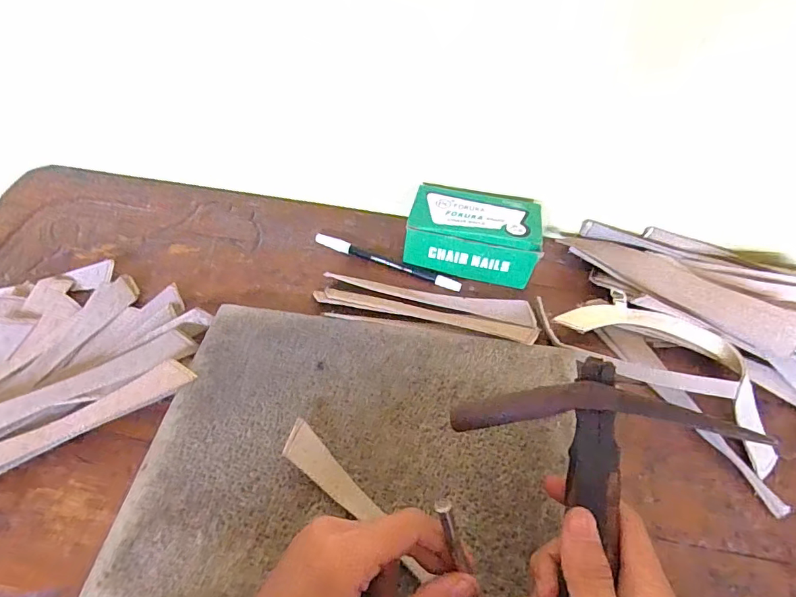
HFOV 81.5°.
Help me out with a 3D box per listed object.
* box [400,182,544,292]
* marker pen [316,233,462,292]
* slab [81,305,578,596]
[{"bbox_3d":[0.071,-0.065,0.443,0.118,0.049,0.081,9,52,3],"label":"box"},{"bbox_3d":[-0.011,-0.034,0.444,0.148,0.009,0.011,20,53,12],"label":"marker pen"},{"bbox_3d":[-0.023,0.110,0.320,0.278,0.019,0.215,9,52,3],"label":"slab"}]

